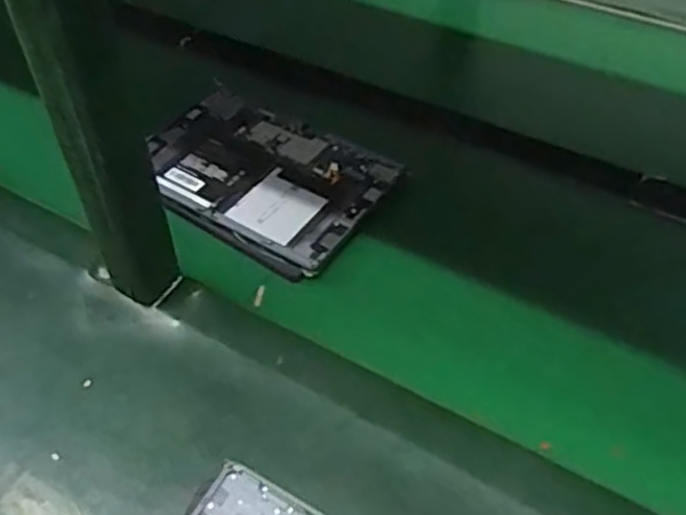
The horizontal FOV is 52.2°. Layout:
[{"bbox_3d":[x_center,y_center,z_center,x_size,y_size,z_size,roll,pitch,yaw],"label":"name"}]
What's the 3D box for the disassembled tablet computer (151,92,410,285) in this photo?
[{"bbox_3d":[-0.085,-0.086,0.700,0.248,0.013,0.170,26,57,26],"label":"disassembled tablet computer"}]

